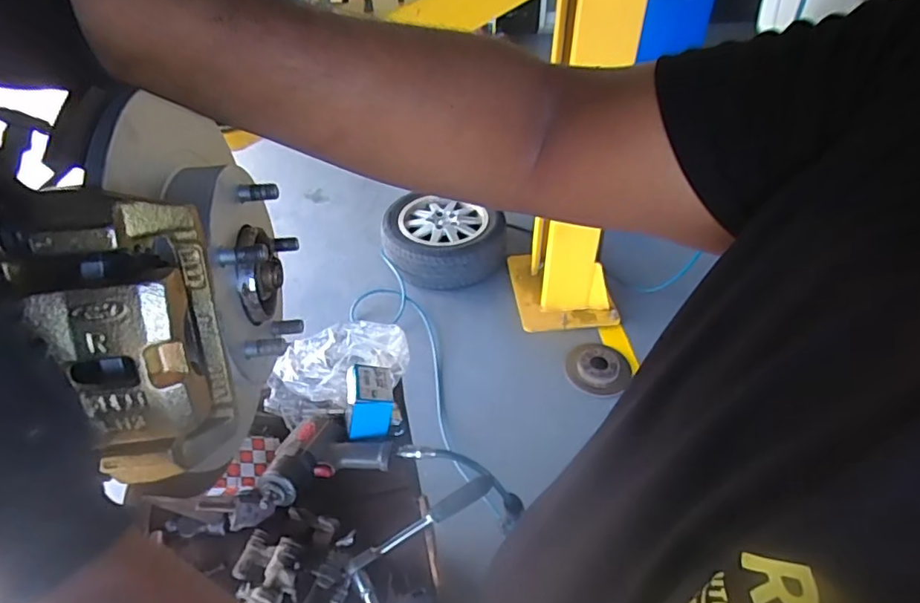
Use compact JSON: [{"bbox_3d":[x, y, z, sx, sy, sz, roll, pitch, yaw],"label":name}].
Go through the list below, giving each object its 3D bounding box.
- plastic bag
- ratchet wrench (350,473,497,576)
[{"bbox_3d":[-0.219,0.124,0.964,0.253,0.113,0.119,-3,44,-2],"label":"plastic bag"},{"bbox_3d":[-0.056,0.324,0.798,0.239,0.022,0.026,-30,48,-5],"label":"ratchet wrench"}]

